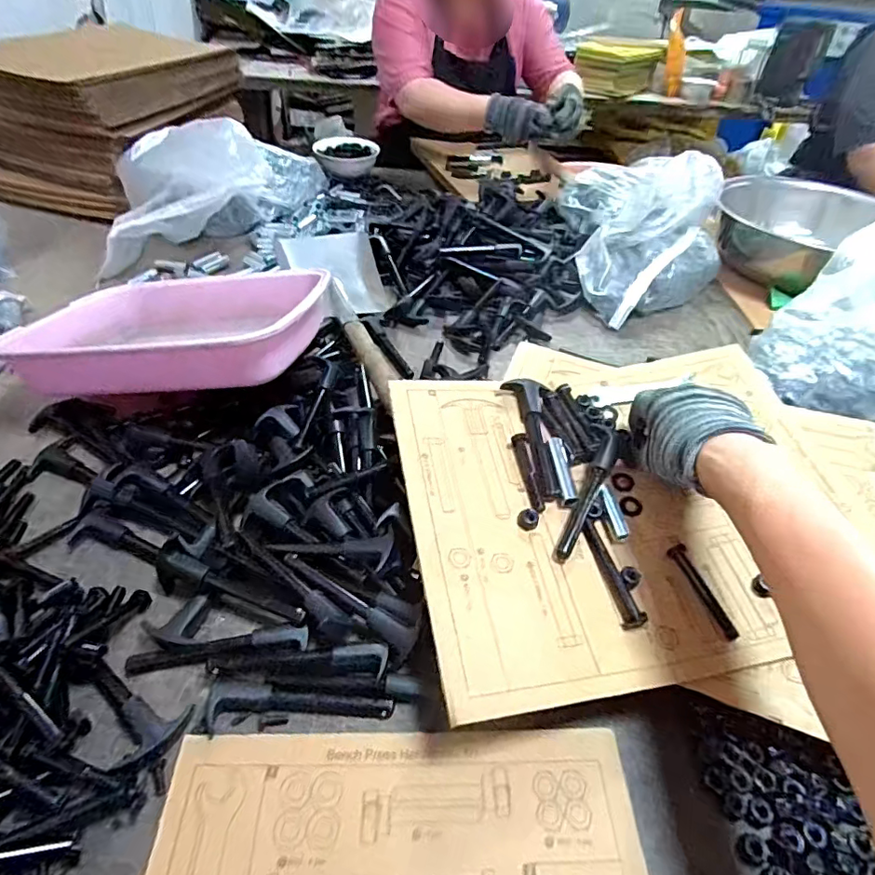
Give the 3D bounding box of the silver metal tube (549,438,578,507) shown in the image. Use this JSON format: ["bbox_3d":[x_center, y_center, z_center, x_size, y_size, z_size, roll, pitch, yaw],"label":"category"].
[{"bbox_3d":[0.111,0.030,0.472,0.014,0.013,0.068,1,46,-6],"label":"silver metal tube"}]

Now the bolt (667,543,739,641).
[{"bbox_3d":[0.205,0.116,0.409,0.015,0.017,0.075,-15,49,-20],"label":"bolt"}]

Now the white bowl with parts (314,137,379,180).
[{"bbox_3d":[-0.199,-0.617,1.180,0.134,0.052,0.137,4,45,-4],"label":"white bowl with parts"}]

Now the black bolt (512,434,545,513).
[{"bbox_3d":[0.080,0.030,0.472,0.013,0.012,0.079,-3,46,-10],"label":"black bolt"}]

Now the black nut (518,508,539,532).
[{"bbox_3d":[0.074,0.066,0.432,0.016,0.012,0.014,21,47,13],"label":"black nut"}]

